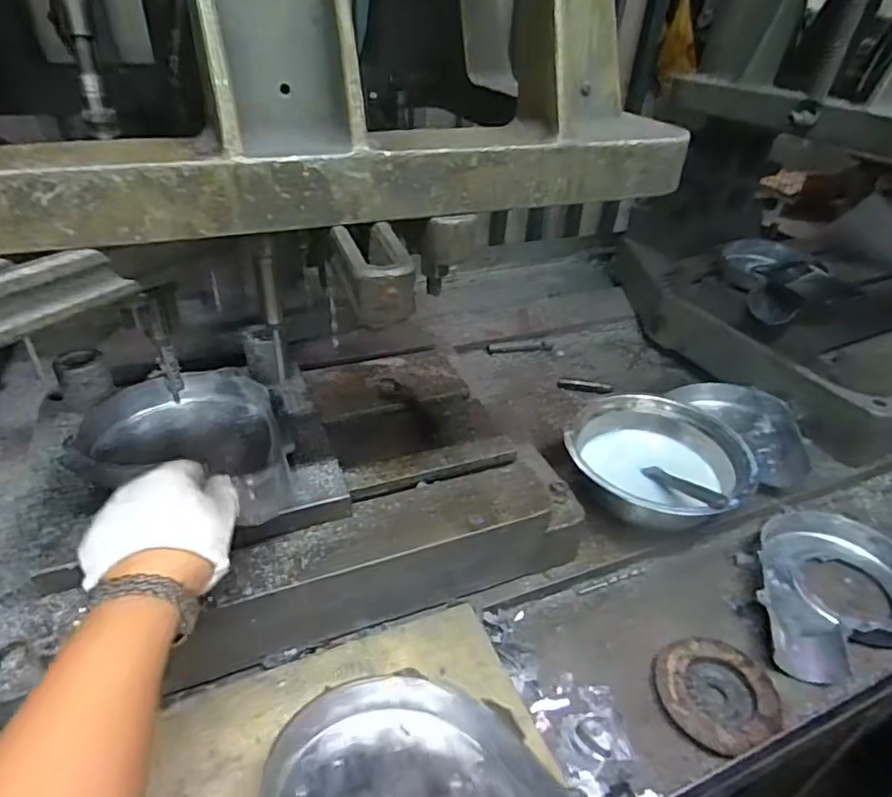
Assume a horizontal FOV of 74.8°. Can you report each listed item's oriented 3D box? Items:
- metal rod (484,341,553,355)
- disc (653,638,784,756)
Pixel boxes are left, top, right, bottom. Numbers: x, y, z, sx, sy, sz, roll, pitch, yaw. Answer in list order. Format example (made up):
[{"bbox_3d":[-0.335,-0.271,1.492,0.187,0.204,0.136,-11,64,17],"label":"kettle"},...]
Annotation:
[{"bbox_3d":[0.115,-0.078,0.913,0.109,0.012,0.016,-7,37,-14],"label":"metal rod"},{"bbox_3d":[0.219,0.236,0.469,0.094,0.014,0.085,-10,38,-18],"label":"disc"}]

